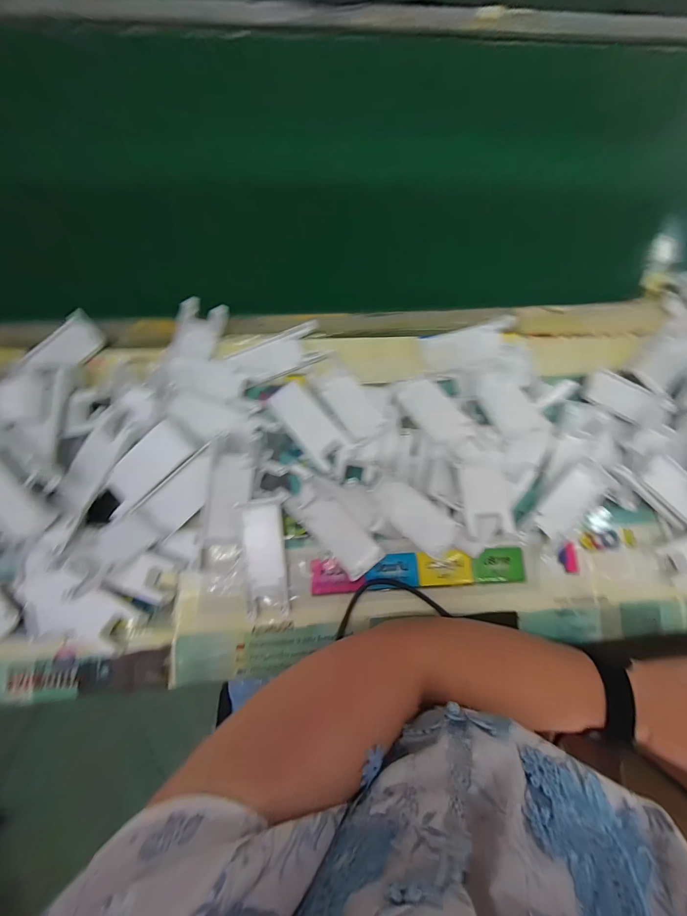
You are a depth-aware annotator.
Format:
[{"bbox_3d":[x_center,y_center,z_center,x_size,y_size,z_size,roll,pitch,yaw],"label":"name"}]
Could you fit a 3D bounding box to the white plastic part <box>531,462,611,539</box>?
[{"bbox_3d":[0.226,0.043,0.330,0.039,0.006,0.078,39,93,2],"label":"white plastic part"}]

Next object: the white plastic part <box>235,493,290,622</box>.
[{"bbox_3d":[-0.071,0.090,0.307,0.042,0.021,0.104,-6,82,-6],"label":"white plastic part"}]

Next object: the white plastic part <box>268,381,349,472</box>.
[{"bbox_3d":[-0.035,-0.034,0.323,0.034,0.007,0.090,-38,86,-9],"label":"white plastic part"}]

